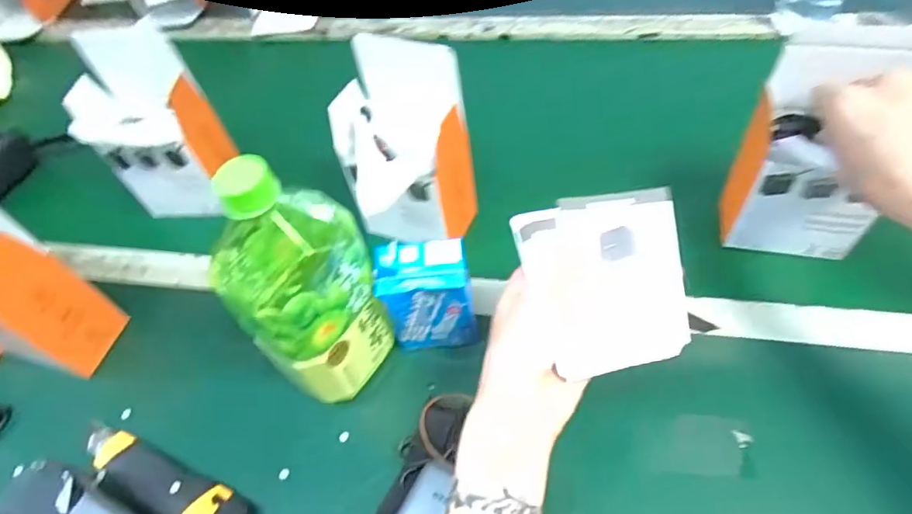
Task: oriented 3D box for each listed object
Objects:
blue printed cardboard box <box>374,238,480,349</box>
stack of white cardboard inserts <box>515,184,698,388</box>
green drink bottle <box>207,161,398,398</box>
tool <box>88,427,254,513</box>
[{"bbox_3d":[-0.020,0.034,0.429,0.069,0.105,0.039,-8,52,1],"label":"blue printed cardboard box"},{"bbox_3d":[0.096,0.013,0.344,0.097,0.008,0.111,-14,73,4],"label":"stack of white cardboard inserts"},{"bbox_3d":[-0.109,0.017,0.380,0.079,0.211,0.086,26,60,24],"label":"green drink bottle"},{"bbox_3d":[-0.231,0.168,0.409,0.163,0.035,0.042,18,57,19],"label":"tool"}]

